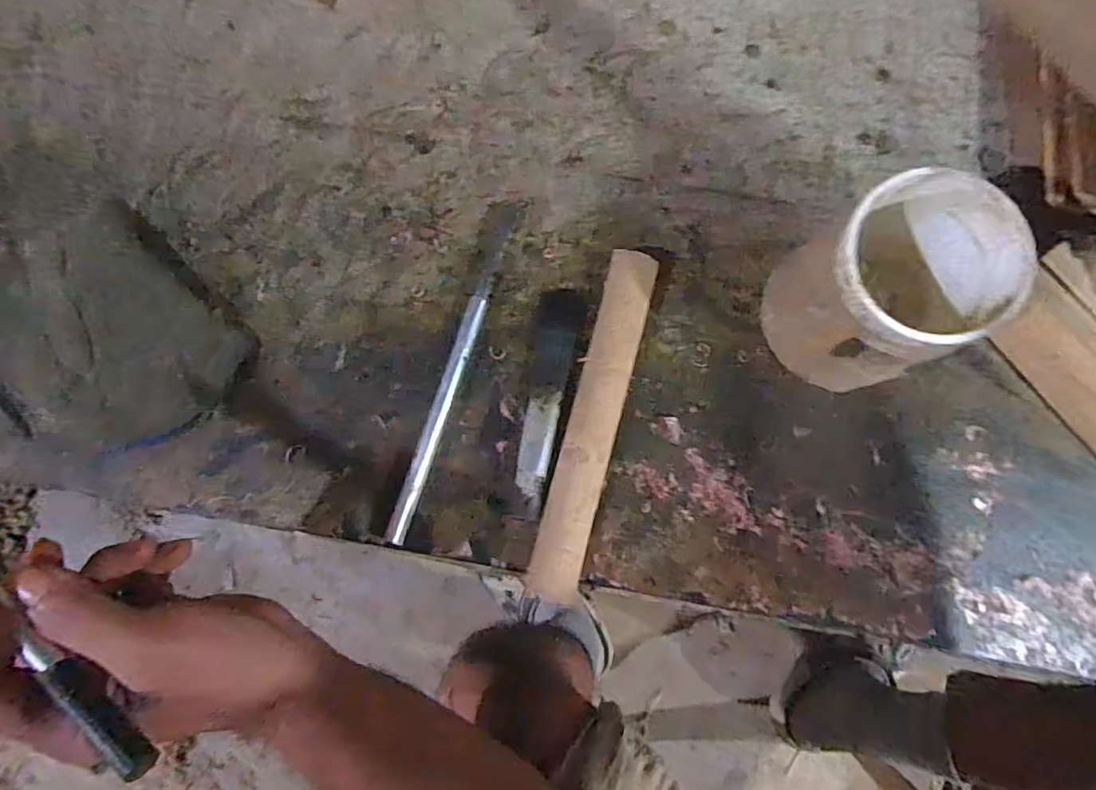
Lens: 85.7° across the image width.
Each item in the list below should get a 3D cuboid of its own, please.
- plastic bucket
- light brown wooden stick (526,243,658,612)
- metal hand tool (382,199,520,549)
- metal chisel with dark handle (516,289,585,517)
[{"bbox_3d":[0.198,-0.065,0.357,0.096,0.116,0.097,0,78,-1],"label":"plastic bucket"},{"bbox_3d":[0.031,0.014,0.385,0.033,0.018,0.231,15,78,2],"label":"light brown wooden stick"},{"bbox_3d":[-0.061,-0.020,0.393,0.011,0.008,0.239,17,78,2],"label":"metal hand tool"},{"bbox_3d":[-0.003,-0.002,0.389,0.030,0.014,0.148,12,78,1],"label":"metal chisel with dark handle"}]

